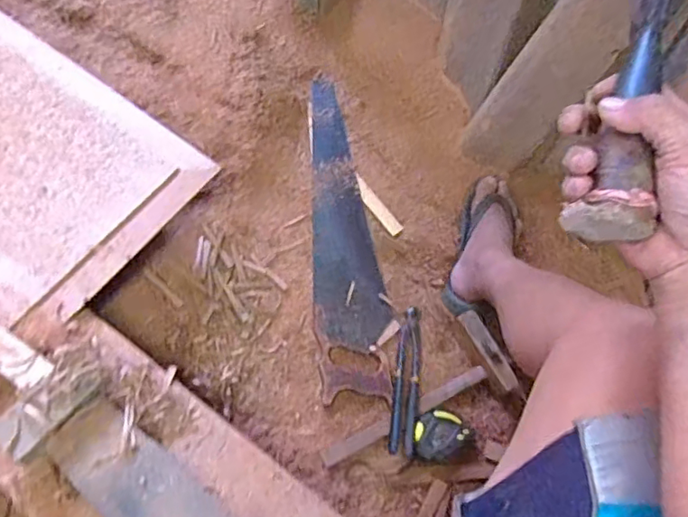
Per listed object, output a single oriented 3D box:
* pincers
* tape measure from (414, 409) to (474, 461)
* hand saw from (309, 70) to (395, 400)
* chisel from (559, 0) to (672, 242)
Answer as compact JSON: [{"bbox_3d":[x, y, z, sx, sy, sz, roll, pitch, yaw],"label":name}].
[{"bbox_3d":[0.093,0.178,0.830,0.039,0.022,0.216,5,69,2],"label":"pincers"},{"bbox_3d":[0.143,0.259,0.807,0.090,0.038,0.073,-2,69,-1],"label":"tape measure"},{"bbox_3d":[0.004,-0.052,0.909,0.109,0.028,0.540,-4,69,-2],"label":"hand saw"},{"bbox_3d":[0.193,-0.122,0.368,0.044,0.051,0.235,16,77,6],"label":"chisel"}]

